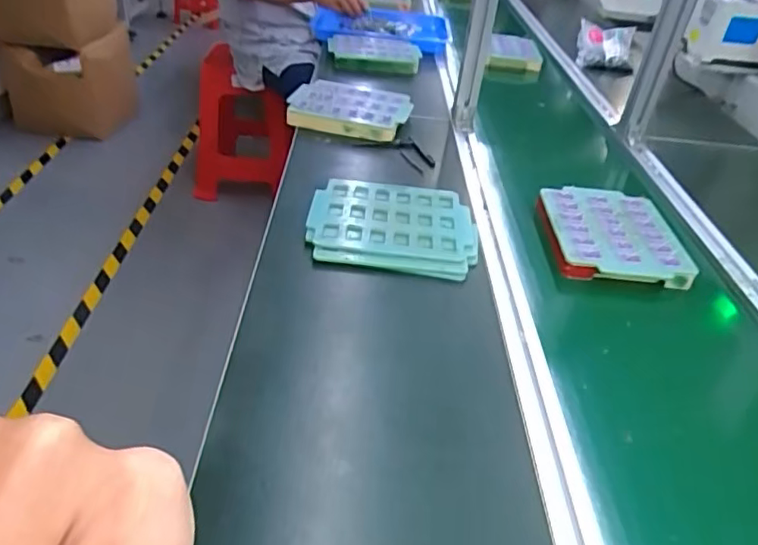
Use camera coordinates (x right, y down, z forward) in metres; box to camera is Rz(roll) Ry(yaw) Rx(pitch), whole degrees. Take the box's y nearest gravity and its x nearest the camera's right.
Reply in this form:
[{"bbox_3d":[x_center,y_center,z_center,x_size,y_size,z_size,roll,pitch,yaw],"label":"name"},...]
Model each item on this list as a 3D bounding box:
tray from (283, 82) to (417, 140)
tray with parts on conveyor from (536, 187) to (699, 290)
[{"bbox_3d":[-0.055,-0.312,1.105,0.225,0.034,0.183,9,37,4],"label":"tray"},{"bbox_3d":[0.339,-0.054,0.855,0.178,0.042,0.207,6,37,0],"label":"tray with parts on conveyor"}]

